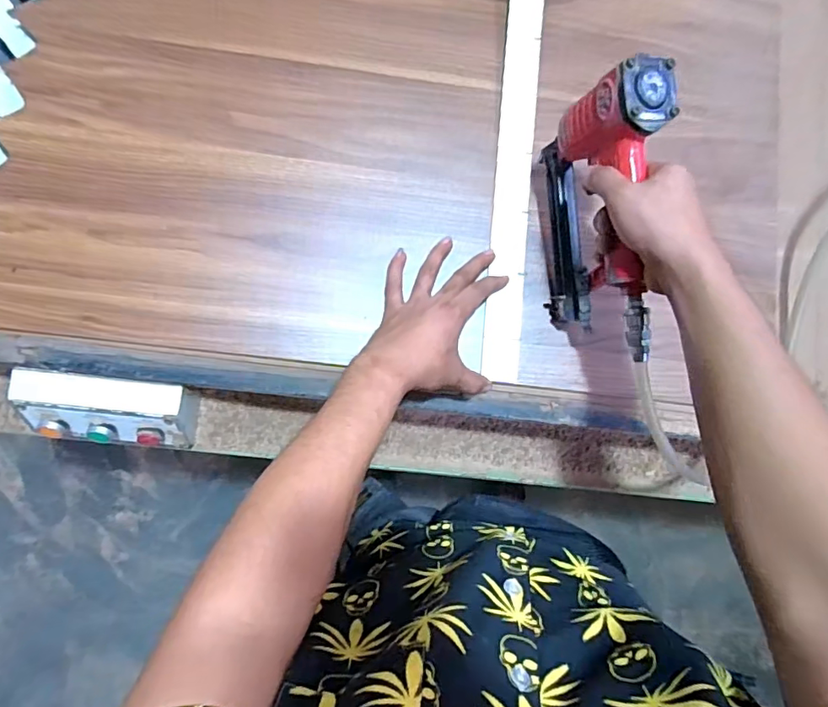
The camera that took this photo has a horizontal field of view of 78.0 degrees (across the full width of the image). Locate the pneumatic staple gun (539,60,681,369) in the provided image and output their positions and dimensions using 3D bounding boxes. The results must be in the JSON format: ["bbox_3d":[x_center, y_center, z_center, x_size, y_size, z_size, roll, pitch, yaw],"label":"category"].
[{"bbox_3d":[0.188,-0.118,0.504,0.066,0.182,0.238,-3,84,-4],"label":"pneumatic staple gun"}]

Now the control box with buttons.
[{"bbox_3d":[-0.364,0.068,0.612,0.185,0.070,0.077,7,83,-4],"label":"control box with buttons"}]

